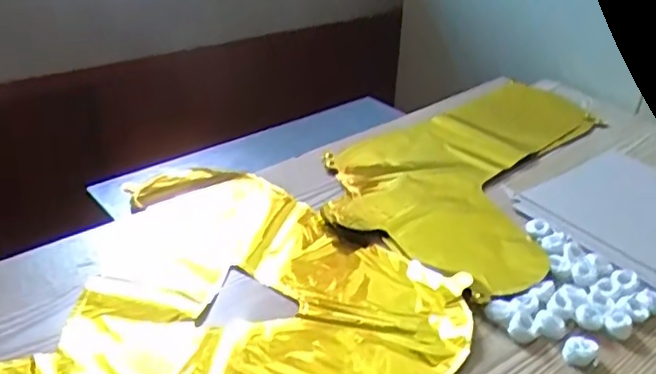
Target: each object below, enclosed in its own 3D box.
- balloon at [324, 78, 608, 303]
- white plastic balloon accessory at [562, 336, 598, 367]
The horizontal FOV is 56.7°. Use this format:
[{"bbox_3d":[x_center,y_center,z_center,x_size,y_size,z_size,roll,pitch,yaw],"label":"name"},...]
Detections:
[{"bbox_3d":[0.162,-0.036,0.659,0.235,0.020,0.403,22,36,29],"label":"balloon"},{"bbox_3d":[0.175,0.114,0.423,0.021,0.011,0.023,2,31,-1],"label":"white plastic balloon accessory"}]

